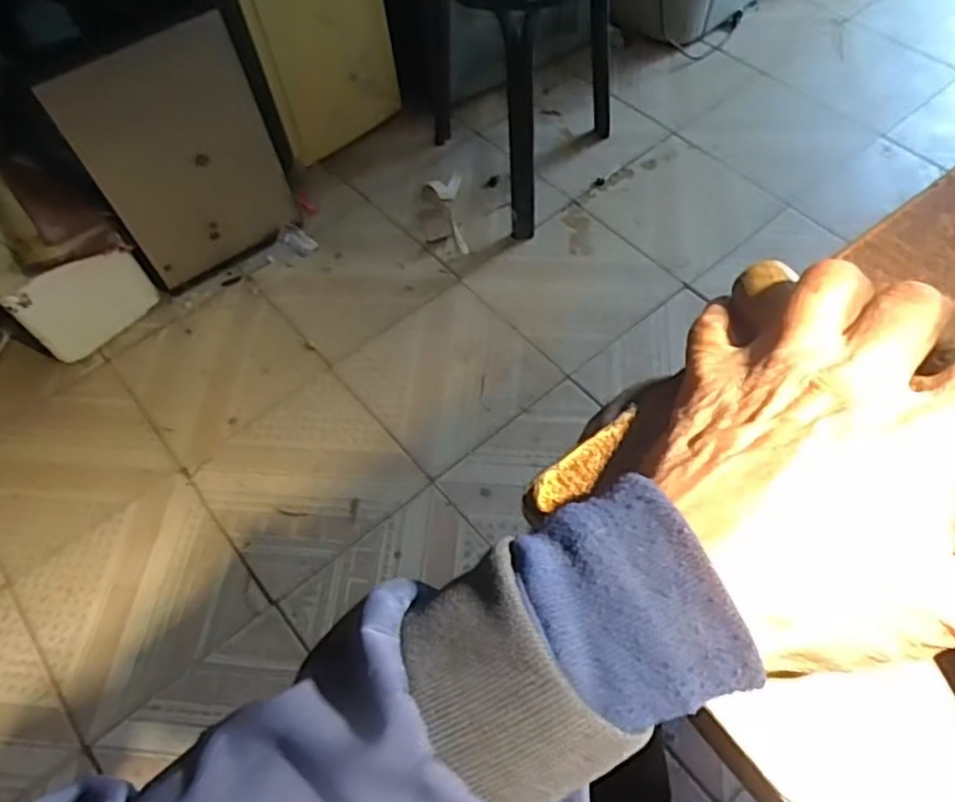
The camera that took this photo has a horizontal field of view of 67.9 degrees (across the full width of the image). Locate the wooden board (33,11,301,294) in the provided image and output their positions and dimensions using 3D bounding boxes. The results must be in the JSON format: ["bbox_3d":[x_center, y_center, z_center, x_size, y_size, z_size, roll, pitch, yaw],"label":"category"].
[{"bbox_3d":[-0.439,-0.373,1.096,0.033,0.392,0.290,30,65,25],"label":"wooden board"}]

